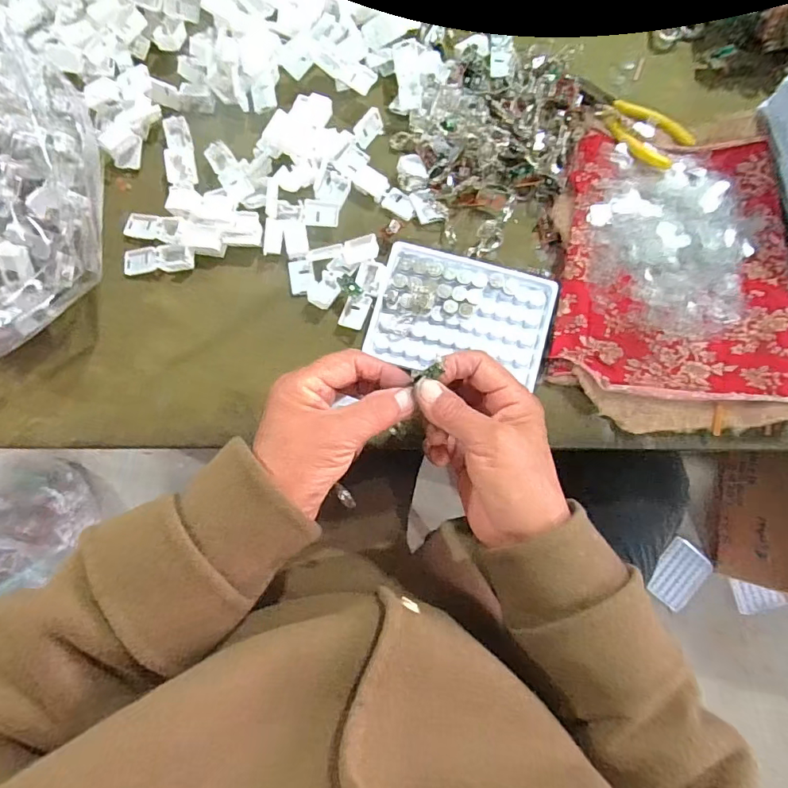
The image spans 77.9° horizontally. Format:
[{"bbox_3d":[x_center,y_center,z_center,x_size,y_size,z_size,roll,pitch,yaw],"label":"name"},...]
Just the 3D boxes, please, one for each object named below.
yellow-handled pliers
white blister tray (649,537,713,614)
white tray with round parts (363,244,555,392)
[{"bbox_3d":[0.180,-0.216,0.381,0.103,0.016,0.043,43,89,5],"label":"yellow-handled pliers"},{"bbox_3d":[0.602,0.384,1.028,0.090,0.020,0.131,40,85,5],"label":"white blister tray"},{"bbox_3d":[0.052,-0.060,0.369,0.130,0.009,0.088,14,87,4],"label":"white tray with round parts"}]

